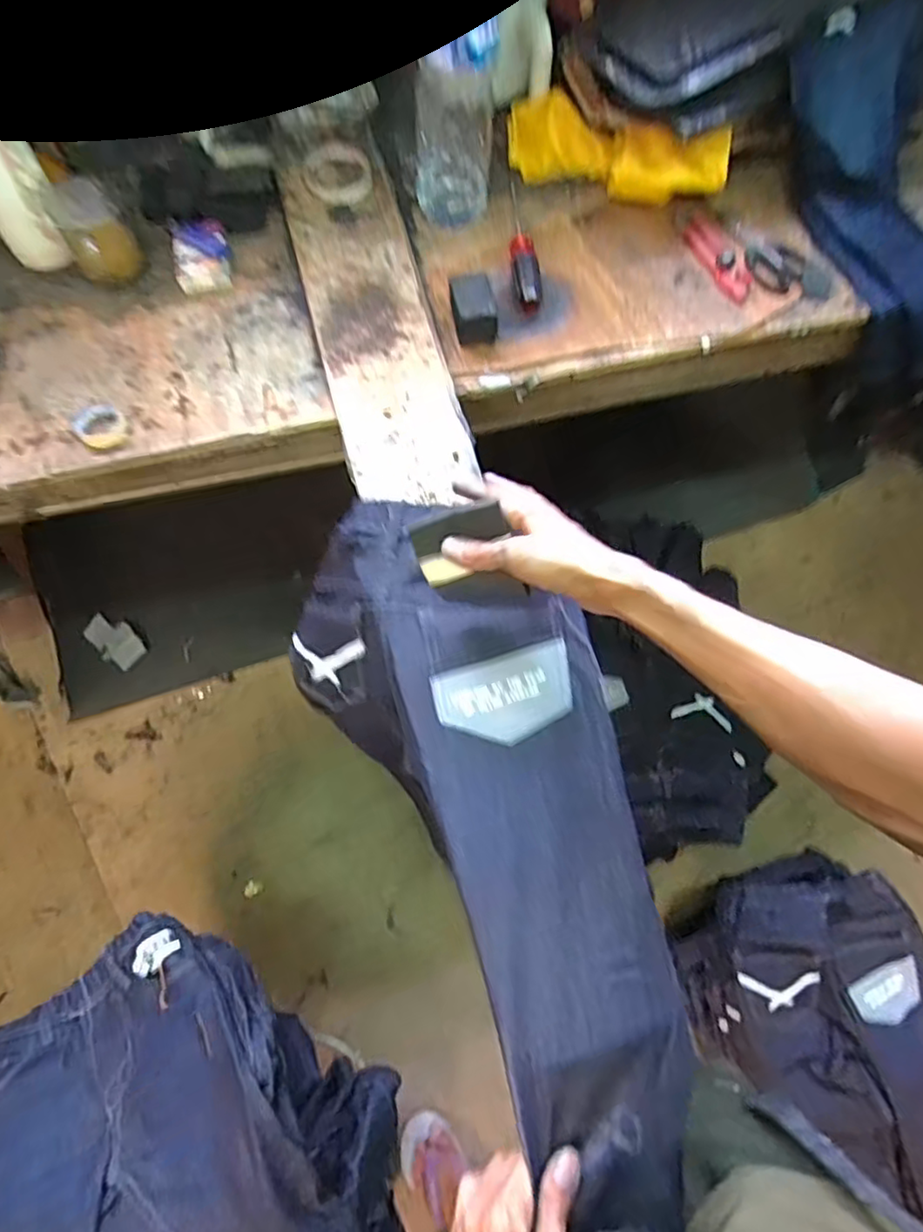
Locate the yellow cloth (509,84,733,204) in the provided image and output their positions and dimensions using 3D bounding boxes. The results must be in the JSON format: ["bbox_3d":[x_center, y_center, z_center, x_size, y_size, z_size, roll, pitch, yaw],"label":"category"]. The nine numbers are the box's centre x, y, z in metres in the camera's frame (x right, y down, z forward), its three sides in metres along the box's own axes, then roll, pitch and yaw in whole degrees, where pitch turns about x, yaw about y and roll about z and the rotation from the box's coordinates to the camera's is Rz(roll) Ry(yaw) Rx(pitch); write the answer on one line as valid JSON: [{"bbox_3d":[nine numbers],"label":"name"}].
[{"bbox_3d":[0.194,-0.602,0.818,0.286,0.076,0.115,26,70,8],"label":"yellow cloth"}]

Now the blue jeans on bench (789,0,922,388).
[{"bbox_3d":[0.526,-0.517,0.809,0.179,0.086,0.438,-22,96,-10],"label":"blue jeans on bench"}]

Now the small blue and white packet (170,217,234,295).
[{"bbox_3d":[-0.304,-0.421,0.759,0.065,0.024,0.087,-11,69,-6],"label":"small blue and white packet"}]

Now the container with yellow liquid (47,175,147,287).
[{"bbox_3d":[-0.402,-0.418,0.720,0.067,0.094,0.075,-29,72,-12],"label":"container with yellow liquid"}]

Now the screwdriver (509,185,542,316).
[{"bbox_3d":[0.072,-0.455,0.778,0.032,0.033,0.220,-2,68,-3],"label":"screwdriver"}]

